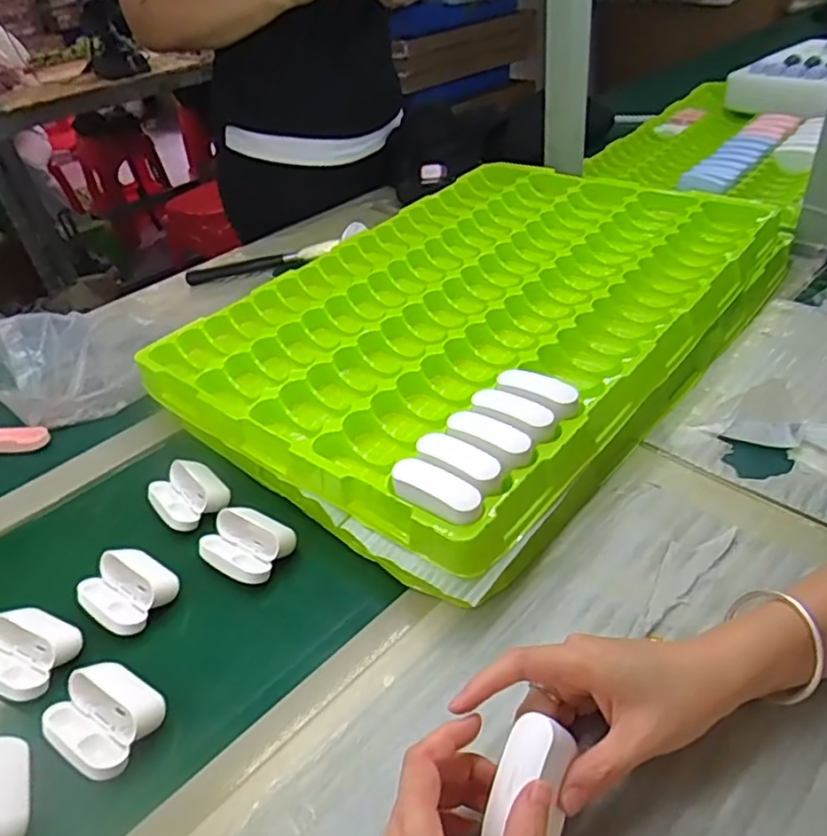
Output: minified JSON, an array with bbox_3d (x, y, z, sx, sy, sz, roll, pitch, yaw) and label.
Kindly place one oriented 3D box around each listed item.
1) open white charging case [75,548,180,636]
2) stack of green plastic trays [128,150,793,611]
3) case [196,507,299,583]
[{"bbox_3d":[-0.206,0.121,0.456,0.062,0.022,0.053,17,44,28],"label":"open white charging case"},{"bbox_3d":[0.075,-0.117,0.649,0.402,0.068,0.587,24,48,34],"label":"stack of green plastic trays"},{"bbox_3d":[-0.126,0.095,0.479,0.064,0.024,0.051,15,43,26],"label":"case"}]

